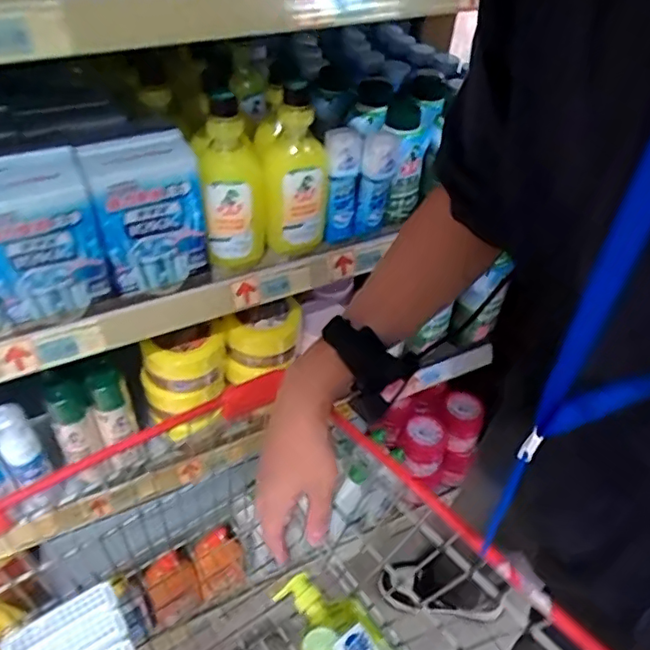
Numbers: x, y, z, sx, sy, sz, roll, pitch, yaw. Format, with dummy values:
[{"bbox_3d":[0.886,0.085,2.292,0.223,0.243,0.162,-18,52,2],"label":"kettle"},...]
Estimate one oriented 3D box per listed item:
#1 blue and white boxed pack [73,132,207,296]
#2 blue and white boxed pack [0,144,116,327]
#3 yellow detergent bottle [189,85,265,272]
[{"bbox_3d":[-0.191,-0.117,0.634,0.114,0.156,0.064,-16,48,-21],"label":"blue and white boxed pack"},{"bbox_3d":[-0.290,-0.082,0.582,0.111,0.159,0.072,-24,51,-27],"label":"blue and white boxed pack"},{"bbox_3d":[-0.106,-0.156,0.663,0.074,0.196,0.072,-5,45,-11],"label":"yellow detergent bottle"}]

